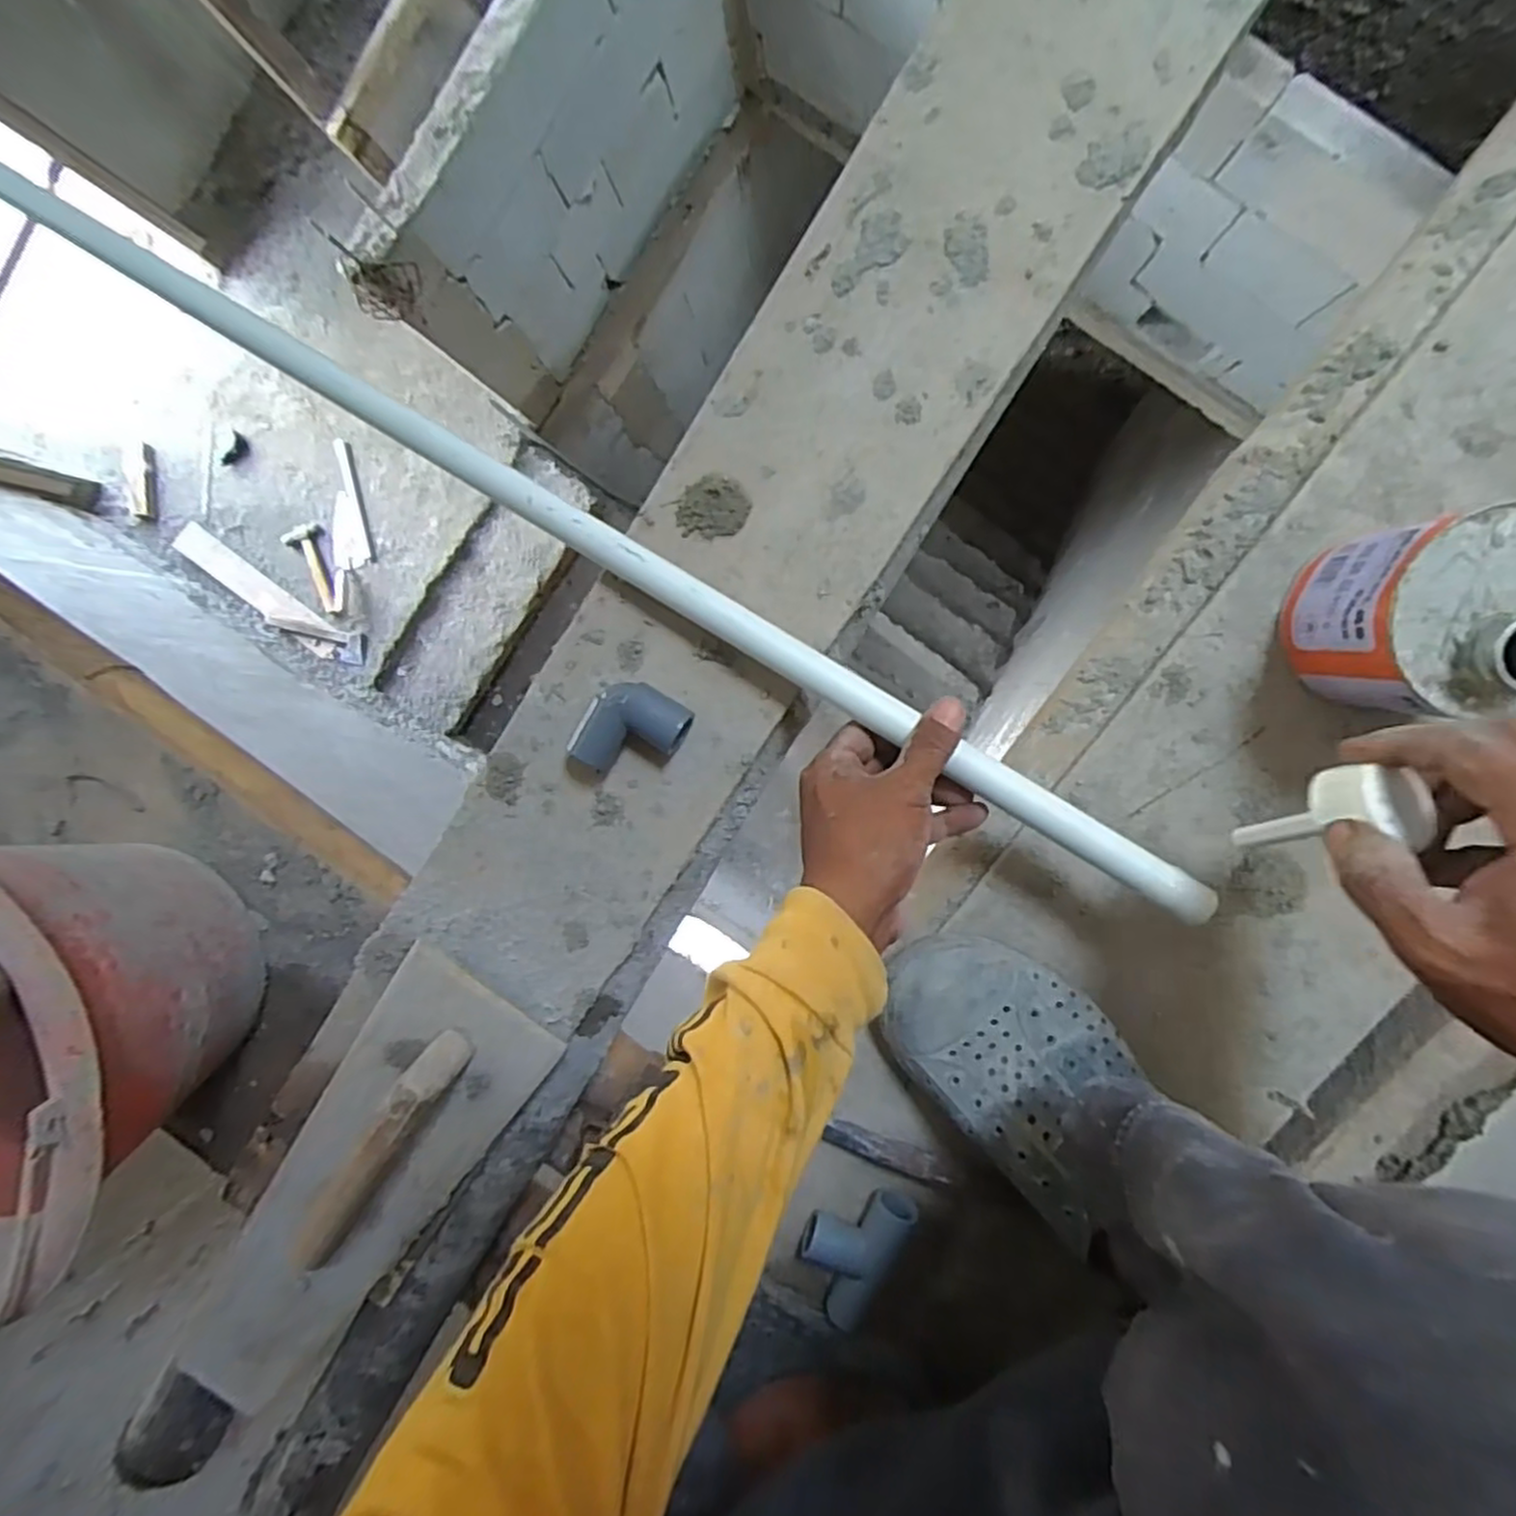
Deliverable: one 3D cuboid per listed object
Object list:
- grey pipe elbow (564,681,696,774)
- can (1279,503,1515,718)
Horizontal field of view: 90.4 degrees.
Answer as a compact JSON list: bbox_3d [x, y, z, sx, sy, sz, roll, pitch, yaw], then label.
[{"bbox_3d":[-0.077,-0.020,0.438,0.074,0.026,0.044,-15,95,6],"label":"grey pipe elbow"},{"bbox_3d":[0.345,-0.071,0.381,0.095,0.106,0.090,1,97,5],"label":"can"}]

